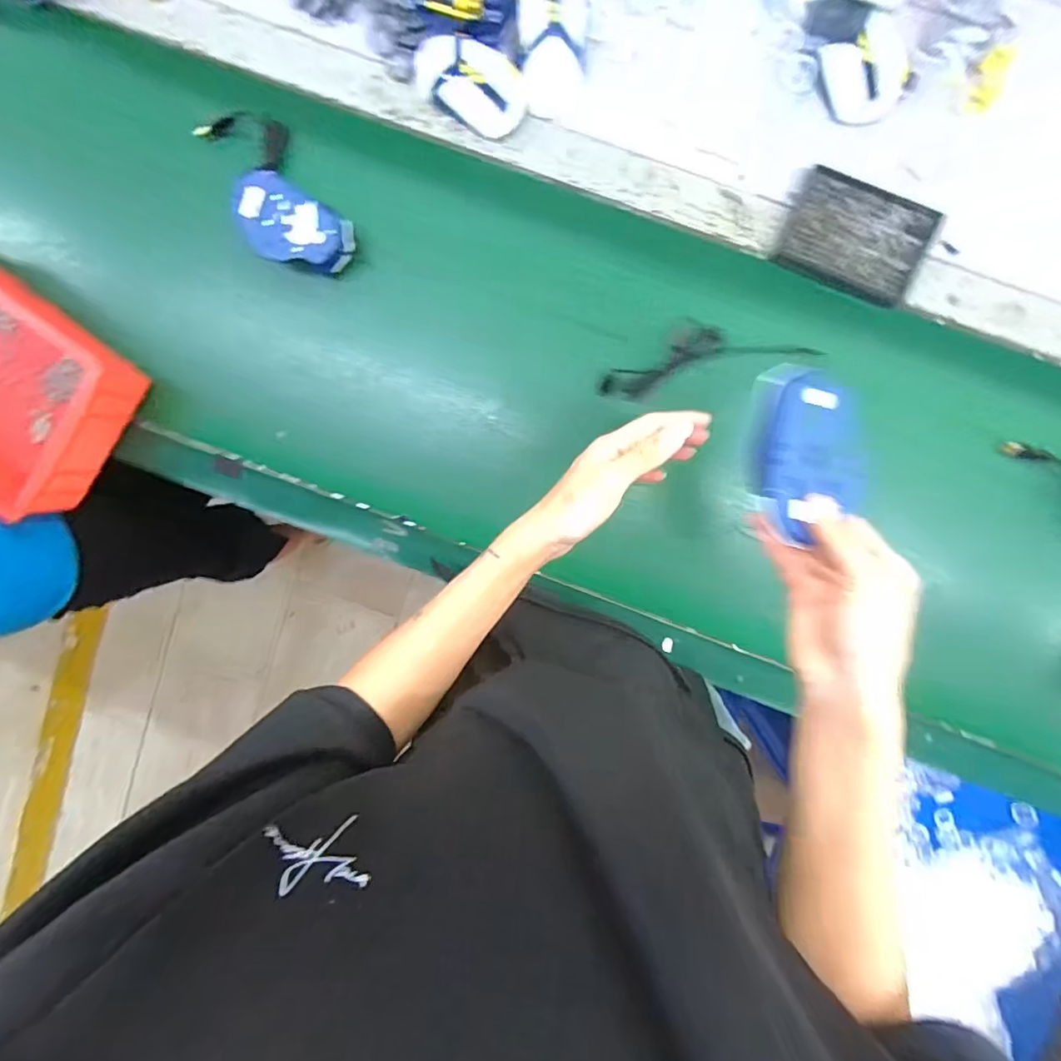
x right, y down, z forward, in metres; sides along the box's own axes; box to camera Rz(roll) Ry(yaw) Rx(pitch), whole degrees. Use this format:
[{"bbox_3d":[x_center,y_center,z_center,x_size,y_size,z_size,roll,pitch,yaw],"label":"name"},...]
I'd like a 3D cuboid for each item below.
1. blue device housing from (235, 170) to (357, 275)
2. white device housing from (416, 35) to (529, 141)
[{"bbox_3d":[-0.253,-0.320,0.564,0.119,0.043,0.079,33,96,0],"label":"blue device housing"},{"bbox_3d":[-0.060,-0.456,0.534,0.119,0.033,0.064,39,96,0],"label":"white device housing"}]

